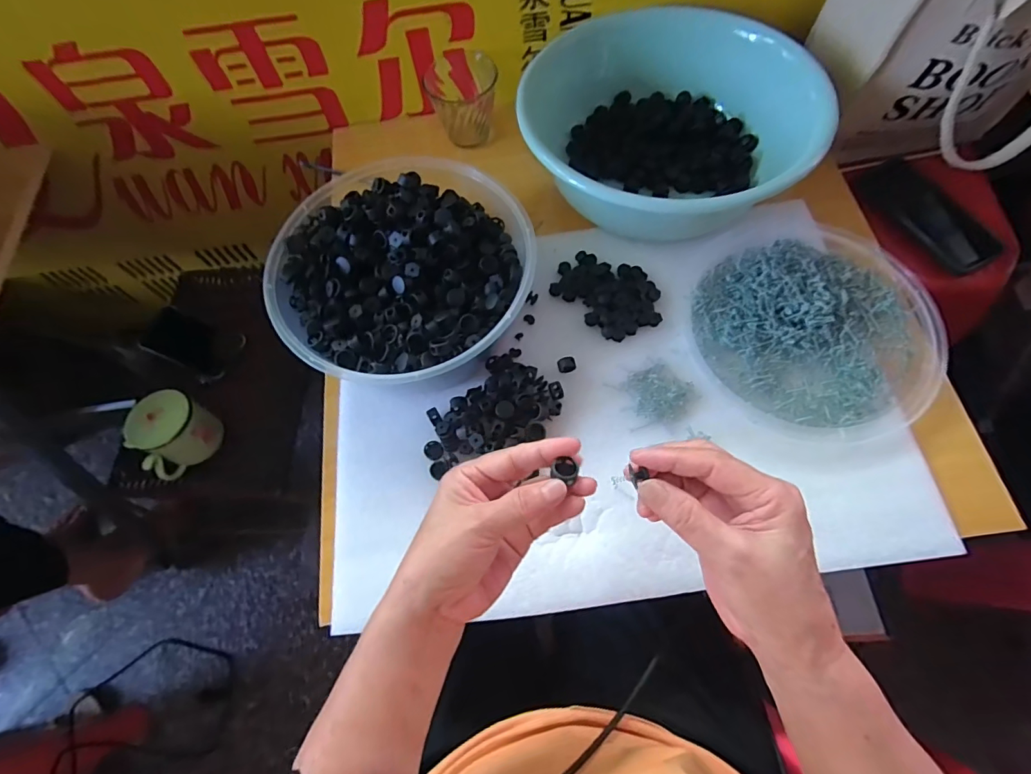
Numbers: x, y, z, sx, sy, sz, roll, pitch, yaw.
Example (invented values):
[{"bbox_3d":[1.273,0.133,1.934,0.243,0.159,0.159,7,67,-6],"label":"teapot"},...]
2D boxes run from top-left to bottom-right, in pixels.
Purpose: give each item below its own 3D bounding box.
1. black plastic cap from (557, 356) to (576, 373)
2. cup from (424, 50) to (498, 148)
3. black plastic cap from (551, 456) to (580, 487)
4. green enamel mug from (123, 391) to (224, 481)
[{"bbox_3d":[0.052,-0.022,0.480,0.018,0.014,0.015,-14,68,-3],"label":"black plastic cap"},{"bbox_3d":[-0.064,-0.360,0.593,0.088,0.075,0.081,-1,68,3],"label":"cup"},{"bbox_3d":[0.033,0.054,0.304,0.016,0.009,0.018,19,71,10],"label":"black plastic cap"},{"bbox_3d":[-0.476,0.065,0.648,0.076,0.081,0.102,35,74,15],"label":"green enamel mug"}]

